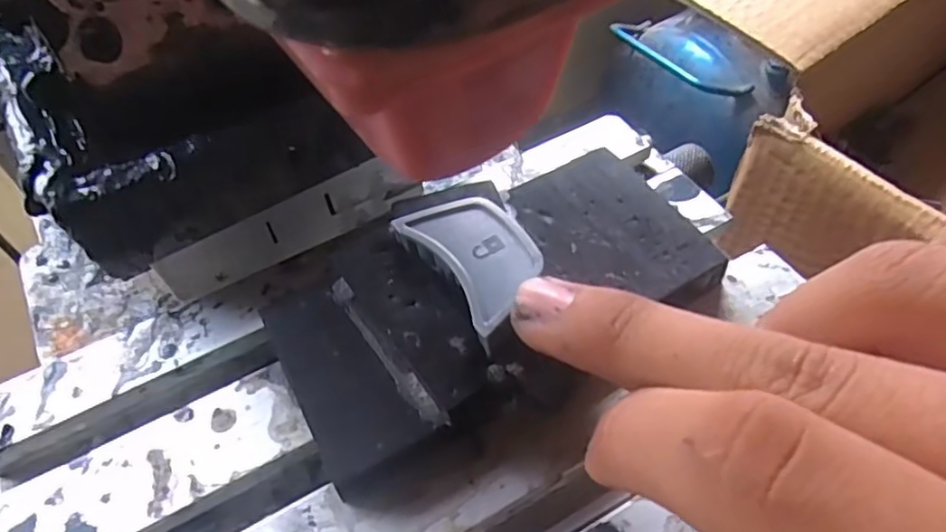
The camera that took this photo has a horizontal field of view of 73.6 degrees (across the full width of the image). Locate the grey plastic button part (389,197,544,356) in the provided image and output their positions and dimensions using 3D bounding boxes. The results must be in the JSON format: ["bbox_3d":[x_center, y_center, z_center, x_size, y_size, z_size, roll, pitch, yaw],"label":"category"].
[{"bbox_3d":[0.001,-0.002,0.141,0.022,0.006,0.035,-32,57,-18],"label":"grey plastic button part"}]

